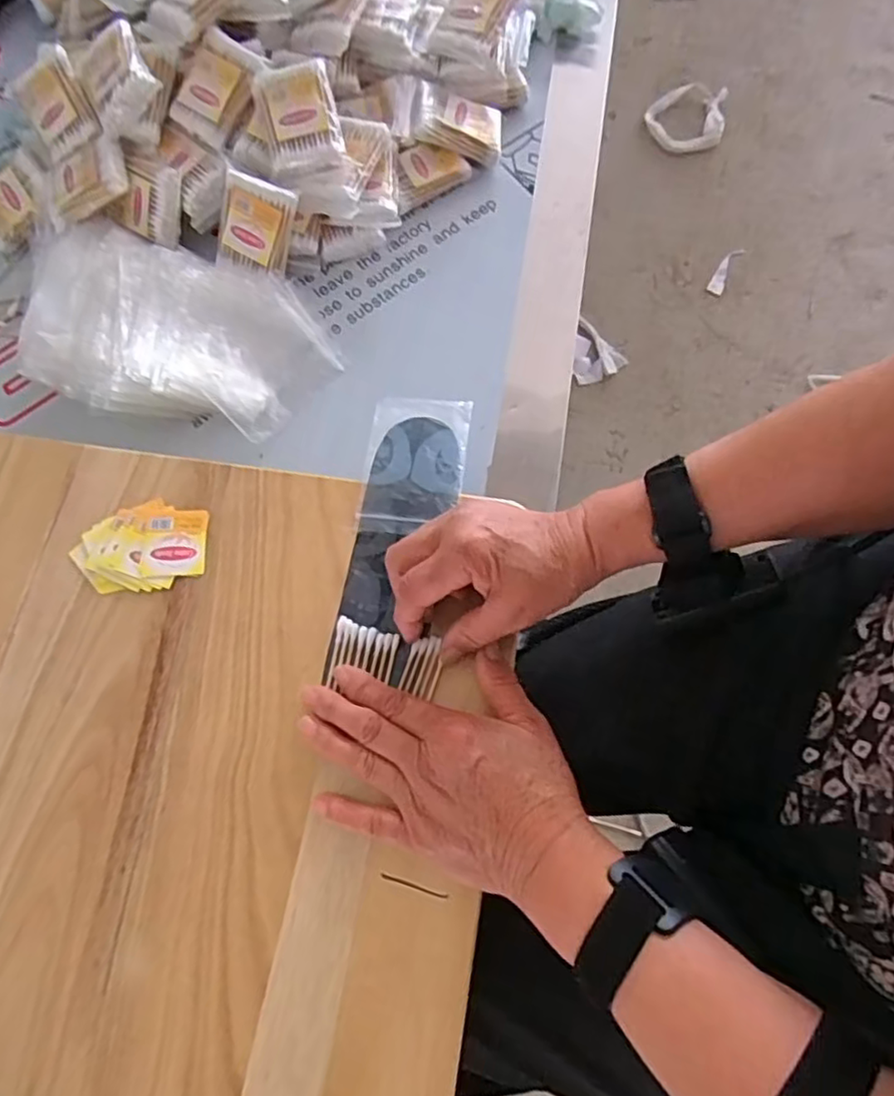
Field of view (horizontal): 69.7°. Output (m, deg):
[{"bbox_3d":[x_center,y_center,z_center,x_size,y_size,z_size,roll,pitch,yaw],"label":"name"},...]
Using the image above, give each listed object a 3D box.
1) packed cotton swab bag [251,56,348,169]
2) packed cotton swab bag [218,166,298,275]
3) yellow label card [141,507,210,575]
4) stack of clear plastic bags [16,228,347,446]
[{"bbox_3d":[-0.114,-0.333,0.492,0.056,0.012,0.080,-14,89,9],"label":"packed cotton swab bag"},{"bbox_3d":[-0.149,-0.251,0.501,0.053,0.068,0.011,15,29,-6],"label":"packed cotton swab bag"},{"bbox_3d":[-0.178,-0.005,0.422,0.039,0.007,0.046,-1,72,2],"label":"yellow label card"},{"bbox_3d":[-0.216,-0.167,0.502,0.250,0.046,0.144,13,76,7],"label":"stack of clear plastic bags"}]

